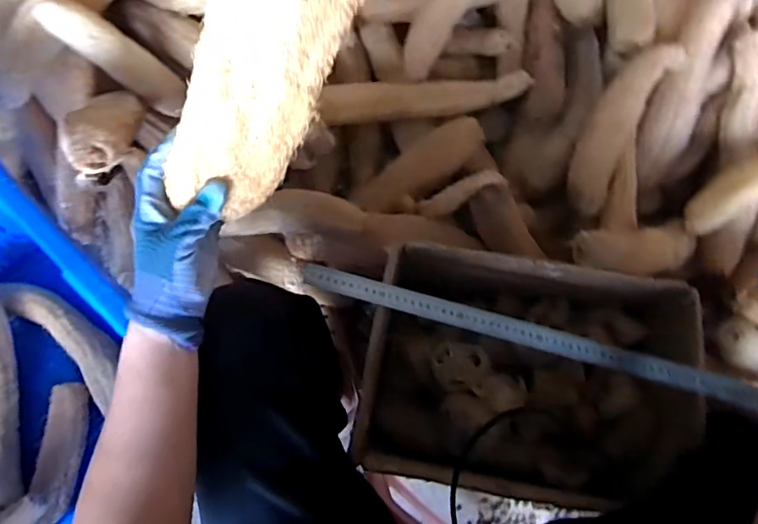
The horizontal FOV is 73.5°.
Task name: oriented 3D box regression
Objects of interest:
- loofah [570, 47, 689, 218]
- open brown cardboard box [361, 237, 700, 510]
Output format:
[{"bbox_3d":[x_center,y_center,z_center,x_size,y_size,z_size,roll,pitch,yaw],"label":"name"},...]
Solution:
[{"bbox_3d":[0.374,-0.217,0.801,0.087,0.059,0.289,28,95,6],"label":"loofah"},{"bbox_3d":[0.185,0.161,0.725,0.397,0.235,0.280,9,74,1],"label":"open brown cardboard box"}]

